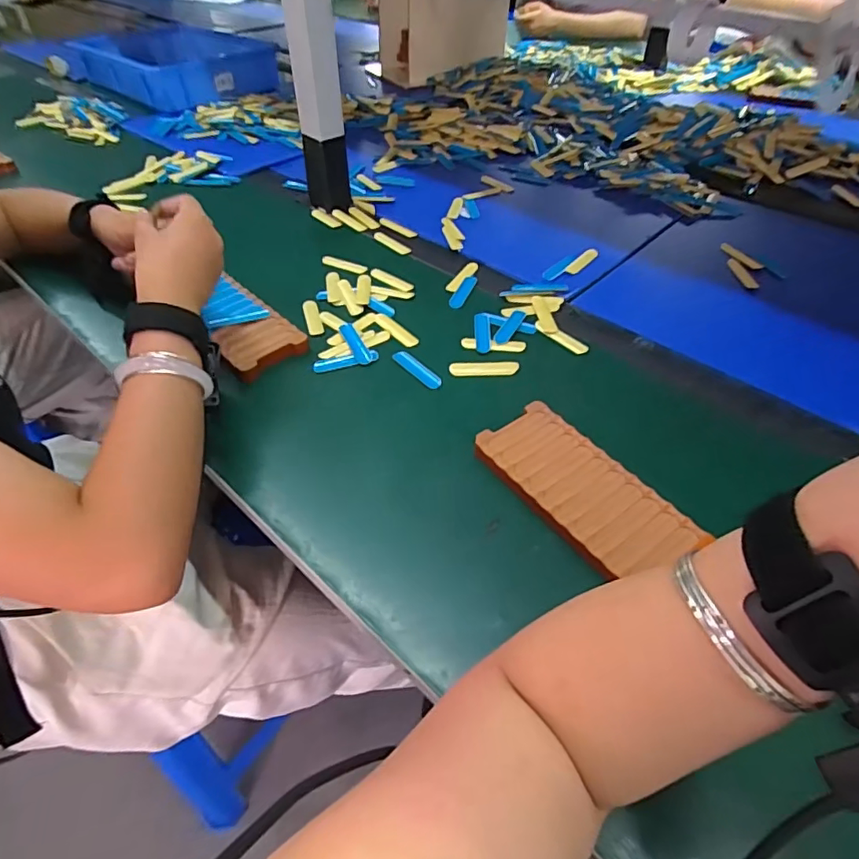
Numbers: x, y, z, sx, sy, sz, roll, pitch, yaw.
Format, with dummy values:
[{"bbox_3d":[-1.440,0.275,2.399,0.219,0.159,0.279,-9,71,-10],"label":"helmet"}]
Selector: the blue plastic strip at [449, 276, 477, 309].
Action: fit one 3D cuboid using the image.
[{"bbox_3d":[0.037,-0.152,0.586,0.015,0.004,0.063,19,50,17],"label":"blue plastic strip"}]

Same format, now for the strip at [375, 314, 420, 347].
[{"bbox_3d":[-0.034,-0.102,0.542,0.015,0.004,0.063,-30,54,-24],"label":"strip"}]

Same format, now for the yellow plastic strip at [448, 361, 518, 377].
[{"bbox_3d":[0.052,-0.057,0.503,0.064,0.008,0.017,-5,47,-5],"label":"yellow plastic strip"}]

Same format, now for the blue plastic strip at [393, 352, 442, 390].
[{"bbox_3d":[-0.012,-0.057,0.499,0.018,0.004,0.060,-30,54,-25],"label":"blue plastic strip"}]

